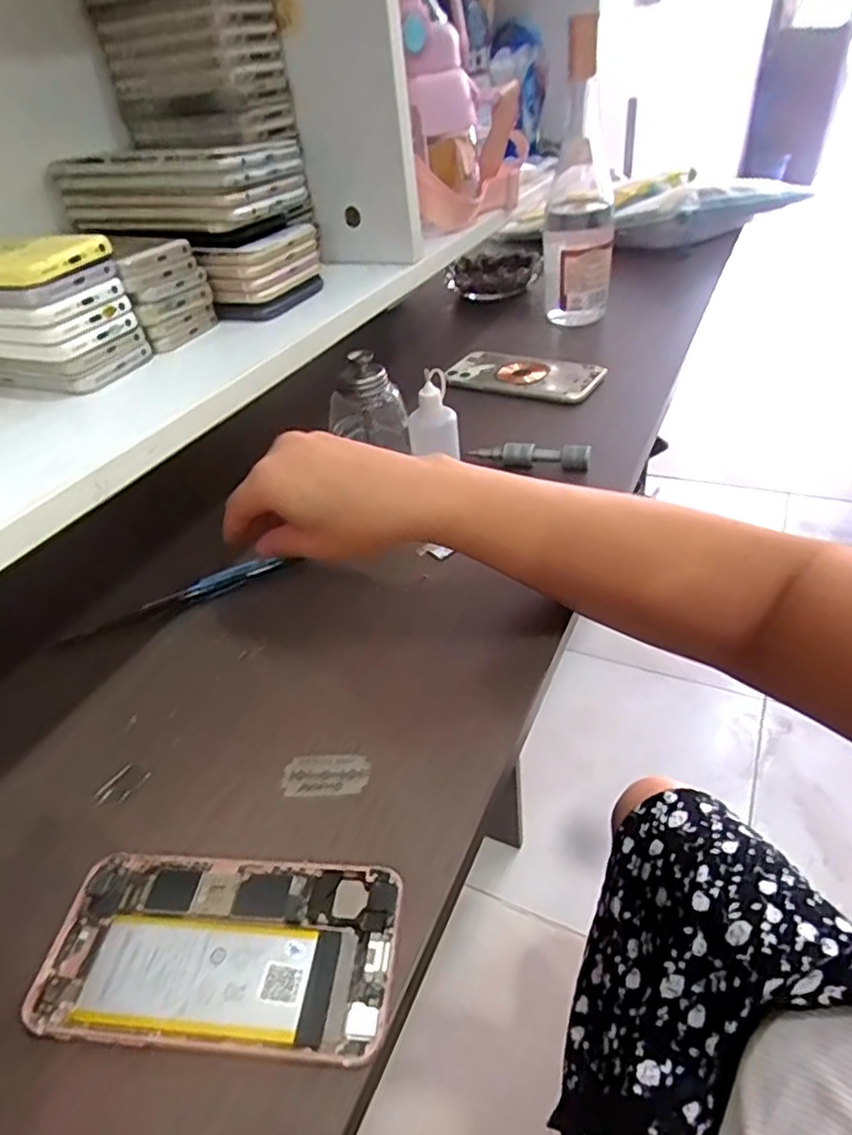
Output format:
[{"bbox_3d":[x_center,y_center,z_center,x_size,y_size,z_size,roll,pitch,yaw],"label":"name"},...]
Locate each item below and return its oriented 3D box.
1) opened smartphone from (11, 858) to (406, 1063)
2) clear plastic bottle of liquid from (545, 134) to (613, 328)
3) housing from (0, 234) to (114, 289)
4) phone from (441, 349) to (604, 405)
[{"bbox_3d":[-0.080,0.148,0.252,0.136,0.005,0.065,0,39,8],"label":"opened smartphone"},{"bbox_3d":[0.167,-0.359,0.708,0.073,0.160,0.087,3,41,11],"label":"clear plastic bottle of liquid"},{"bbox_3d":[-0.233,-0.167,0.350,0.116,0.013,0.052,11,43,20],"label":"housing"},{"bbox_3d":[0.093,-0.188,0.628,0.151,0.014,0.074,17,45,25],"label":"phone"}]

